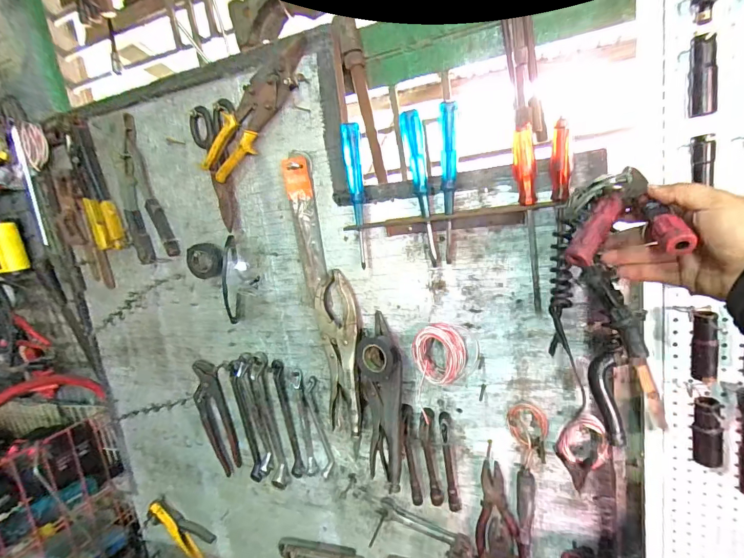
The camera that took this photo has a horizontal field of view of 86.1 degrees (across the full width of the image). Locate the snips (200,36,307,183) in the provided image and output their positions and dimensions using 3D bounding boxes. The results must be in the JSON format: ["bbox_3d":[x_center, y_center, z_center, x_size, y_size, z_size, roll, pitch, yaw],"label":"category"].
[{"bbox_3d":[-0.171,-0.242,0.581,0.227,0.055,0.024,-46,1,17],"label":"snips"}]

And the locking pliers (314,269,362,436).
[{"bbox_3d":[-0.048,0.115,0.624,0.065,0.246,0.018,-5,2,23],"label":"locking pliers"}]

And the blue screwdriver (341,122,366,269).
[{"bbox_3d":[-0.019,-0.115,0.556,0.024,0.190,0.031,-9,11,-6],"label":"blue screwdriver"}]

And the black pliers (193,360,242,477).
[{"bbox_3d":[-0.305,0.275,0.779,0.065,0.247,0.013,-5,16,10],"label":"black pliers"}]

